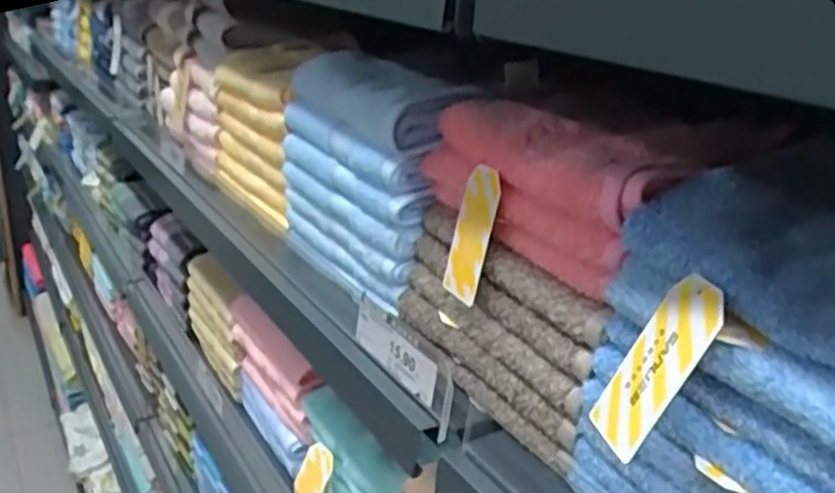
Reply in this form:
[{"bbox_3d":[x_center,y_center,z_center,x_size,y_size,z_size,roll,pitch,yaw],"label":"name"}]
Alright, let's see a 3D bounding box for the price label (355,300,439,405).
[{"bbox_3d":[-0.016,0.070,0.500,0.008,0.031,0.095,-11,26,-32],"label":"price label"}]

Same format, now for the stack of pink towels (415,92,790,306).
[{"bbox_3d":[0.116,-0.050,0.476,0.155,0.076,0.190,-11,26,-33],"label":"stack of pink towels"}]

